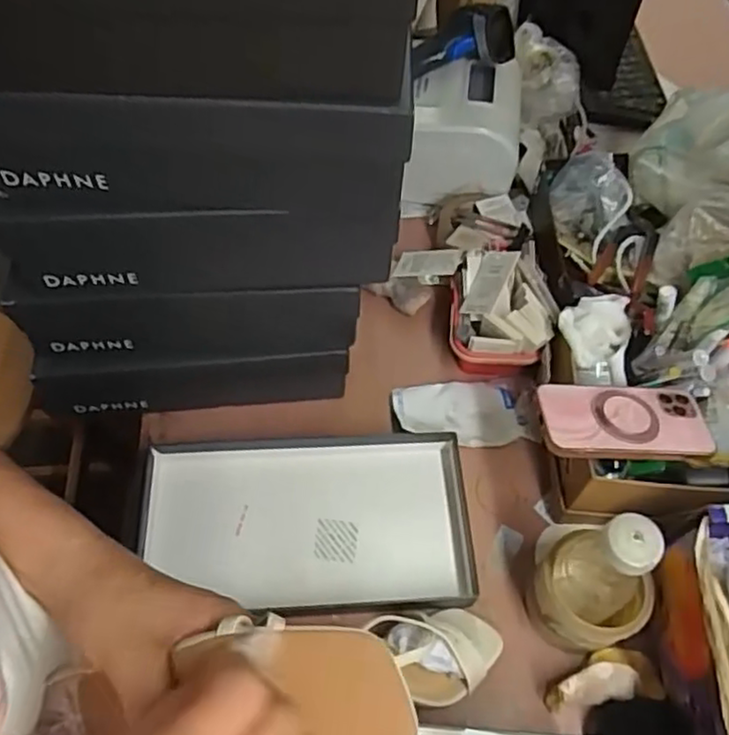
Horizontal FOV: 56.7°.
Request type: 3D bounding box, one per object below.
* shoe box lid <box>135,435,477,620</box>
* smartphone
[{"bbox_3d":[-0.055,0.148,0.640,0.304,0.030,0.163,-2,59,-2],"label":"shoe box lid"},{"bbox_3d":[0.226,0.046,0.585,0.148,0.010,0.077,5,49,-4],"label":"smartphone"}]

